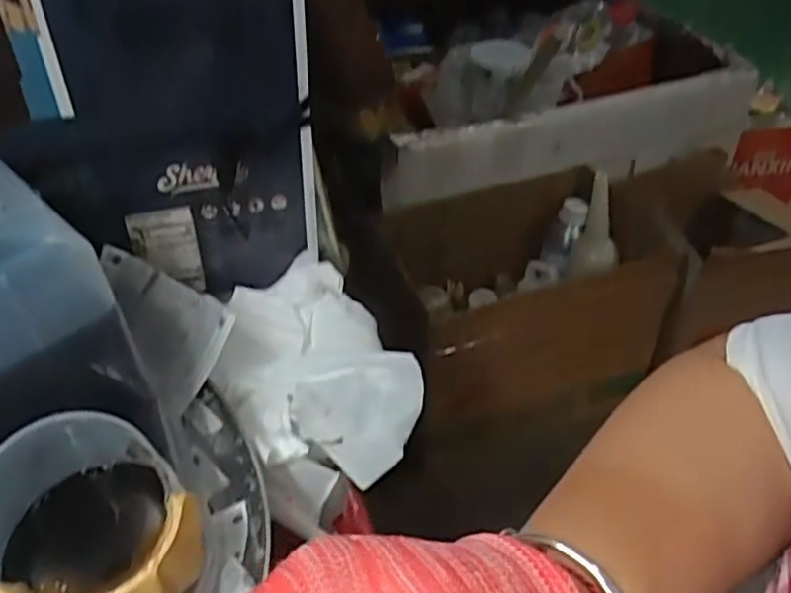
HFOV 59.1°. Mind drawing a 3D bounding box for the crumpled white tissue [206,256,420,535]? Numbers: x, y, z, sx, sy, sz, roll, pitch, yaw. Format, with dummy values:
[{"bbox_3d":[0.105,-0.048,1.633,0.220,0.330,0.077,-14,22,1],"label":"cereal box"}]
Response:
[{"bbox_3d":[-0.059,0.058,0.498,0.127,0.051,0.184,-24,46,-22],"label":"crumpled white tissue"}]

